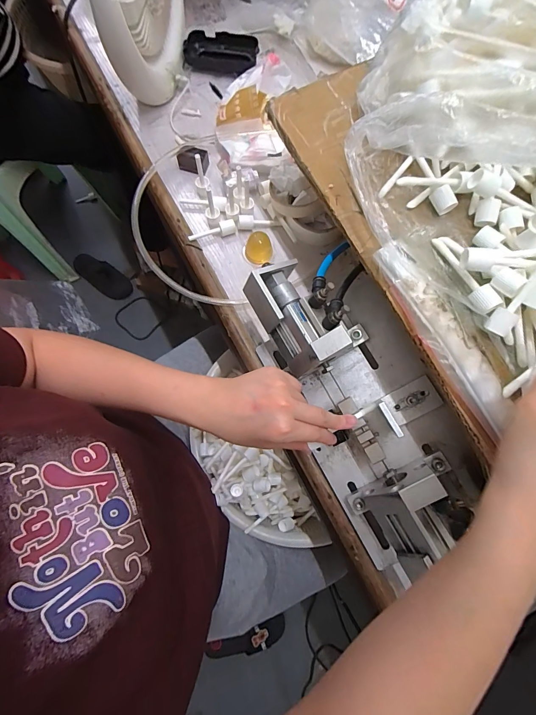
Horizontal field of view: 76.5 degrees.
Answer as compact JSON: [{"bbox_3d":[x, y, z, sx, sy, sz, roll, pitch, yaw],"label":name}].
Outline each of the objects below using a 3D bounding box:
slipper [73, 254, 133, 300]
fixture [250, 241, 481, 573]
[{"bbox_3d":[-0.567,-0.278,1.172,0.216,0.049,0.090,35,78,7],"label":"slipper"},{"bbox_3d":[0.103,0.038,0.356,0.136,0.101,0.328,-24,85,-7],"label":"fixture"}]

